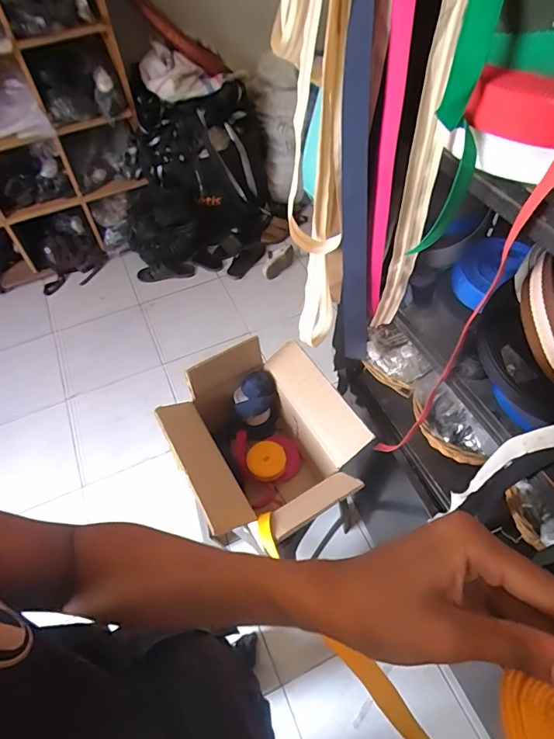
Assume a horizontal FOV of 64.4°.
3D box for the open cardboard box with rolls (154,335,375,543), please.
[{"bbox_3d":[-0.023,0.159,0.944,0.315,0.265,0.310,-29,57,-17],"label":"open cardboard box with rolls"}]

